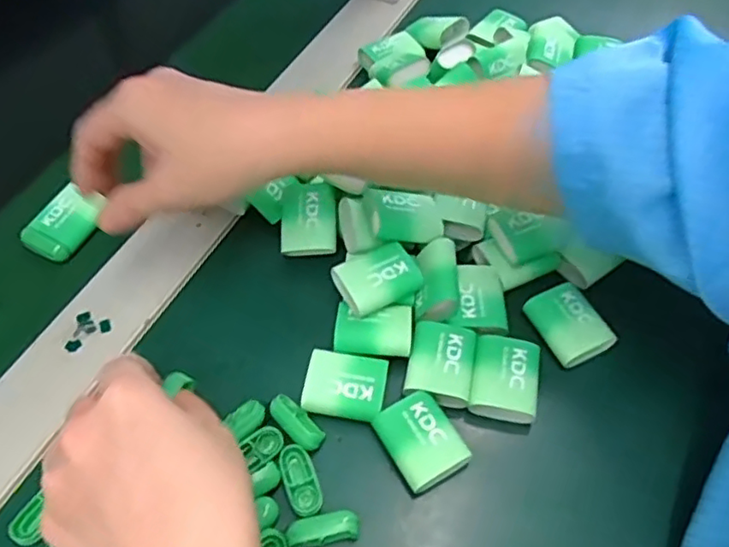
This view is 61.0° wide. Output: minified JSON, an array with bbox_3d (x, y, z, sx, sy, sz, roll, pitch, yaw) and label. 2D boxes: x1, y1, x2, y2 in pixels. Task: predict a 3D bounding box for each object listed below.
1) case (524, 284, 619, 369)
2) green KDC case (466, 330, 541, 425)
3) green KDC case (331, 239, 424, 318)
[{"bbox_3d":[0.115,0.028,0.348,0.031,0.012,0.045,-26,60,-16],"label":"case"},{"bbox_3d":[0.075,0.055,0.332,0.034,0.015,0.043,12,57,8],"label":"green KDC case"},{"bbox_3d":[0.007,0.004,0.348,0.044,0.017,0.033,-24,59,-16],"label":"green KDC case"}]

